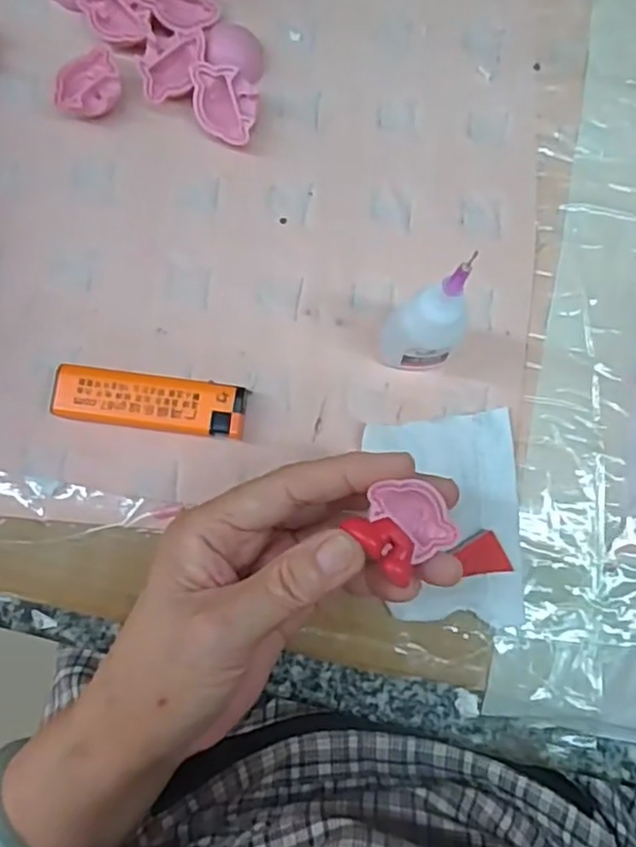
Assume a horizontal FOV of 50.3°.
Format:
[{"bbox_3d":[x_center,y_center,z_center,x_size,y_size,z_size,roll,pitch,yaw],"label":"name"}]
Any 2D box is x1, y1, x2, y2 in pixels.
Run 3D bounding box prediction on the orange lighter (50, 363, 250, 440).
[{"bbox_3d":[-0.072,-0.009,0.291,0.079,0.013,0.023,7,81,0],"label":"orange lighter"}]

